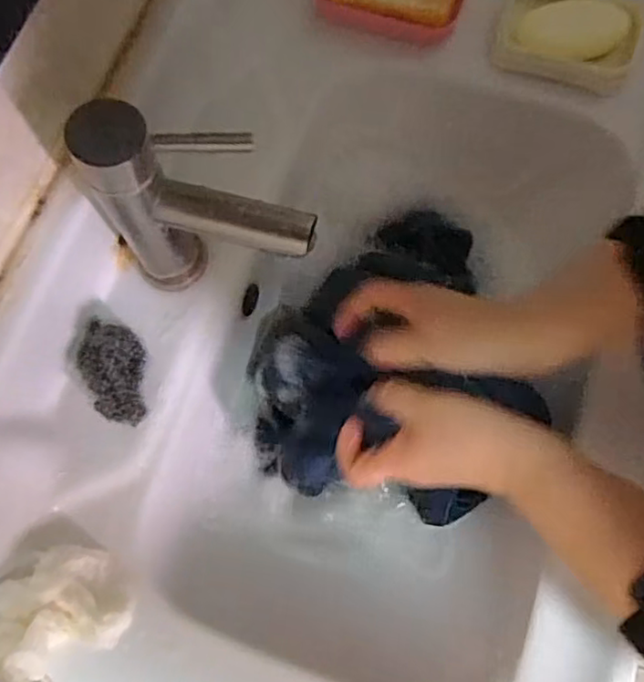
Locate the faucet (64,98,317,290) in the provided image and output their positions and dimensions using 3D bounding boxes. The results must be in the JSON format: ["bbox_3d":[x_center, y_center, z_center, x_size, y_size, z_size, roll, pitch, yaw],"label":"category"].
[{"bbox_3d":[-0.073,-0.079,0.415,0.138,0.164,0.055,7,74,4],"label":"faucet"}]

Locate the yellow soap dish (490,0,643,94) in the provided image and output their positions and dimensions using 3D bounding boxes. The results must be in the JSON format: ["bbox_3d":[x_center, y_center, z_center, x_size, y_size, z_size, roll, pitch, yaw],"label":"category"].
[{"bbox_3d":[0.211,-0.268,0.546,0.113,0.027,0.082,14,75,6],"label":"yellow soap dish"}]

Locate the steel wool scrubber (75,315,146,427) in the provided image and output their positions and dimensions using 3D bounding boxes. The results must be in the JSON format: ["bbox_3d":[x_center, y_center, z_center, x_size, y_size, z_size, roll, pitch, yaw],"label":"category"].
[{"bbox_3d":[-0.156,0.021,0.463,0.043,0.033,0.077,-5,74,0],"label":"steel wool scrubber"}]

